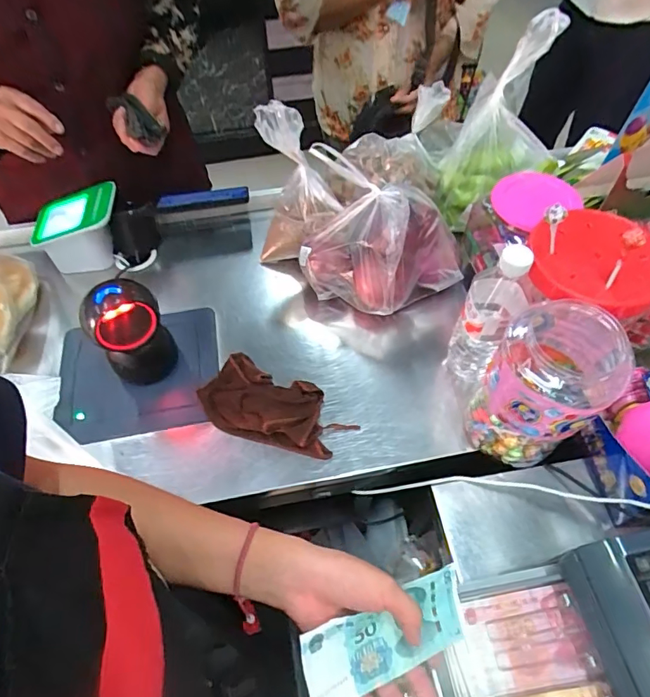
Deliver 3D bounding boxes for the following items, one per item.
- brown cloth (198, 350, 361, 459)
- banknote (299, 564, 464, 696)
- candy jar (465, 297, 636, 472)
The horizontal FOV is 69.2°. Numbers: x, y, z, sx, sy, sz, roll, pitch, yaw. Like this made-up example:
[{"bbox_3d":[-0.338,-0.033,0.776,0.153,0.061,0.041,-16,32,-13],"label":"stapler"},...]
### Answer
[{"bbox_3d":[-0.069,0.081,0.640,0.192,0.035,0.106,22,60,16],"label":"brown cloth"},{"bbox_3d":[0.051,0.234,0.383,0.147,0.012,0.066,-13,94,-25],"label":"banknote"},{"bbox_3d":[0.243,0.038,0.534,0.103,0.213,0.127,23,60,16],"label":"candy jar"}]

